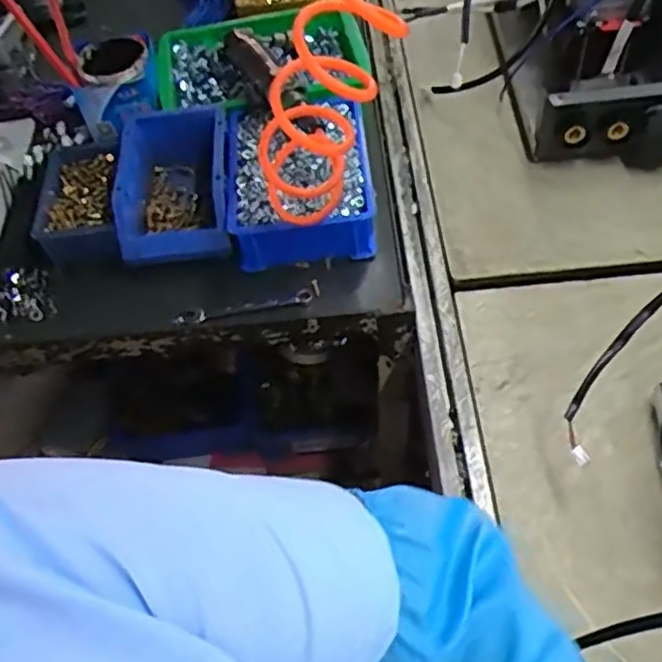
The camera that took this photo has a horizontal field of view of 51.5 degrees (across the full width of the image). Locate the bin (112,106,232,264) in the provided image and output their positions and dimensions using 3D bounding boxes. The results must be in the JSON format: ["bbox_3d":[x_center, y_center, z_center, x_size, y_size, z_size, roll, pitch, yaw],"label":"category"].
[{"bbox_3d":[-0.169,-0.160,0.761,0.116,0.074,0.182,-6,54,1],"label":"bin"}]

